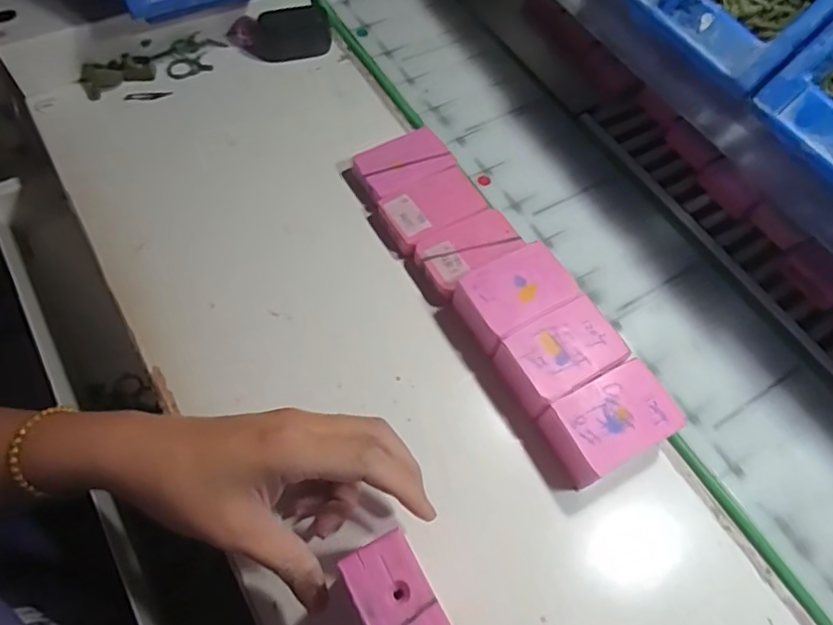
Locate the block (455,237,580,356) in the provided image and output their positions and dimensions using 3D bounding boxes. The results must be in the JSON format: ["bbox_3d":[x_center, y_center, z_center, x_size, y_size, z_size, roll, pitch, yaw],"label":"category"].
[{"bbox_3d":[0.064,-0.008,0.385,0.073,0.032,0.050,-25,68,-17],"label":"block"}]

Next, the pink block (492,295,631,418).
[{"bbox_3d":[0.088,0.030,0.365,0.075,0.035,0.048,-27,68,-18],"label":"pink block"}]

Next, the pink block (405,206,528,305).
[{"bbox_3d":[0.034,-0.039,0.399,0.078,0.016,0.045,-25,68,-14],"label":"pink block"}]

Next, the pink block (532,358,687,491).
[{"bbox_3d":[0.115,0.069,0.348,0.077,0.034,0.052,-23,68,-15],"label":"pink block"}]

